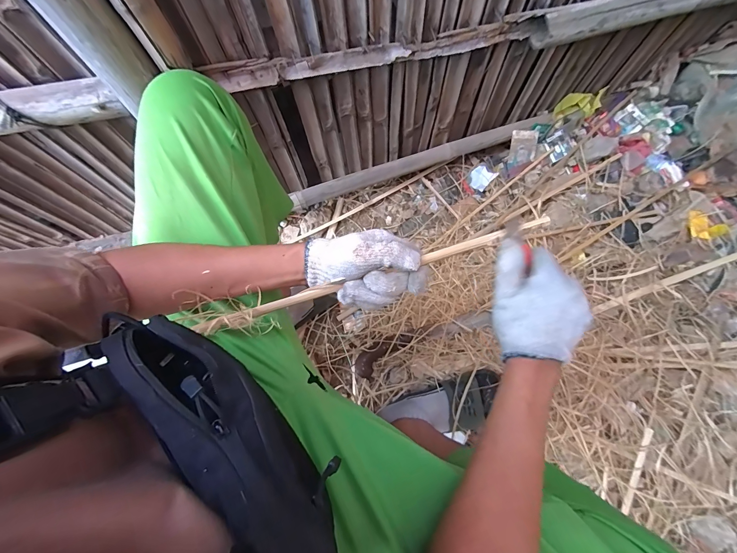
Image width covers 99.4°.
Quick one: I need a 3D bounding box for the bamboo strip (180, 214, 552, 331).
[{"bbox_3d":[-0.010,0.003,0.378,0.439,0.010,0.015,-18,74,7],"label":"bamboo strip"}]

